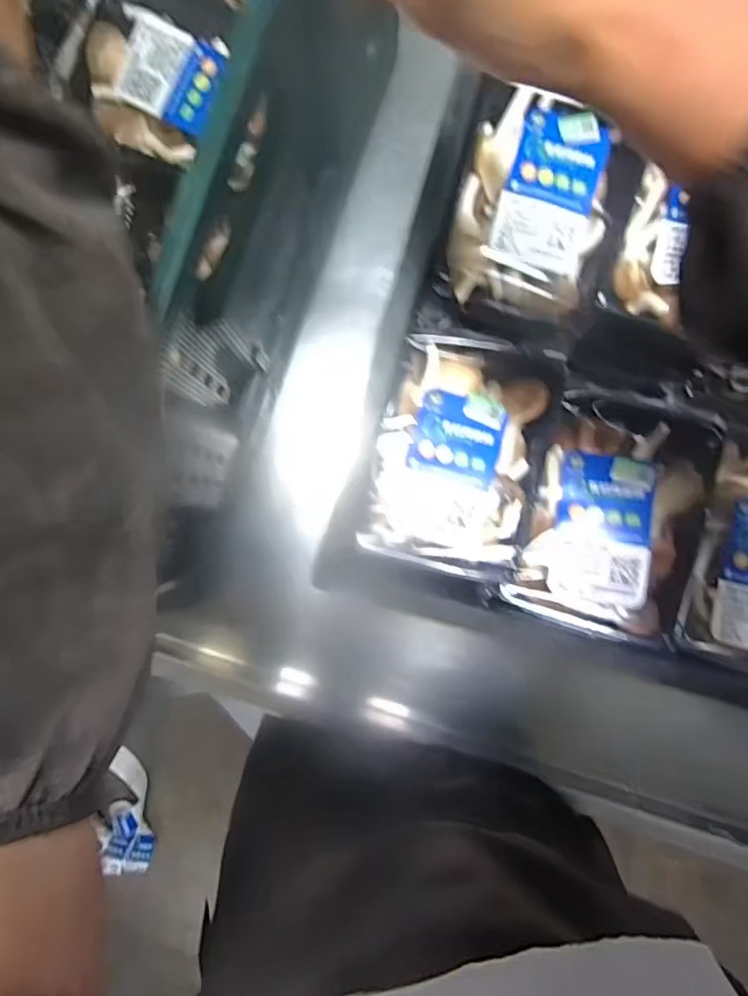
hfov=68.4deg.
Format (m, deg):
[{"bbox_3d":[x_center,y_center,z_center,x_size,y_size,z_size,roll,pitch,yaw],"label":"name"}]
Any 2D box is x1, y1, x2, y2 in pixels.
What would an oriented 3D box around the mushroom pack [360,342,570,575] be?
[{"bbox_3d":[0.063,-0.033,0.383,0.114,0.035,0.163,15,89,0],"label":"mushroom pack"}]

